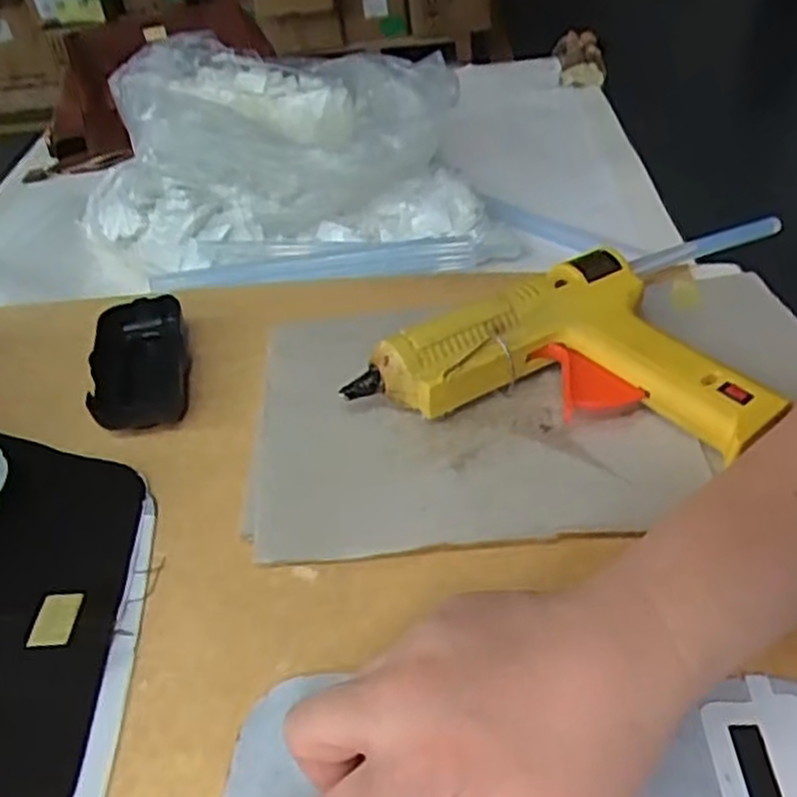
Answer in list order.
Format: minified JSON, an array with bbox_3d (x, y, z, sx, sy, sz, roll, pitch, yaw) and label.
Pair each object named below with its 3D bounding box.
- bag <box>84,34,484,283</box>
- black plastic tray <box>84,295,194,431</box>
[{"bbox_3d":[-0.113,-0.231,0.698,0.333,0.111,0.232,-12,40,-6],"label":"bag"},{"bbox_3d":[-0.155,-0.021,0.464,0.051,0.025,0.104,-13,40,-7],"label":"black plastic tray"}]

